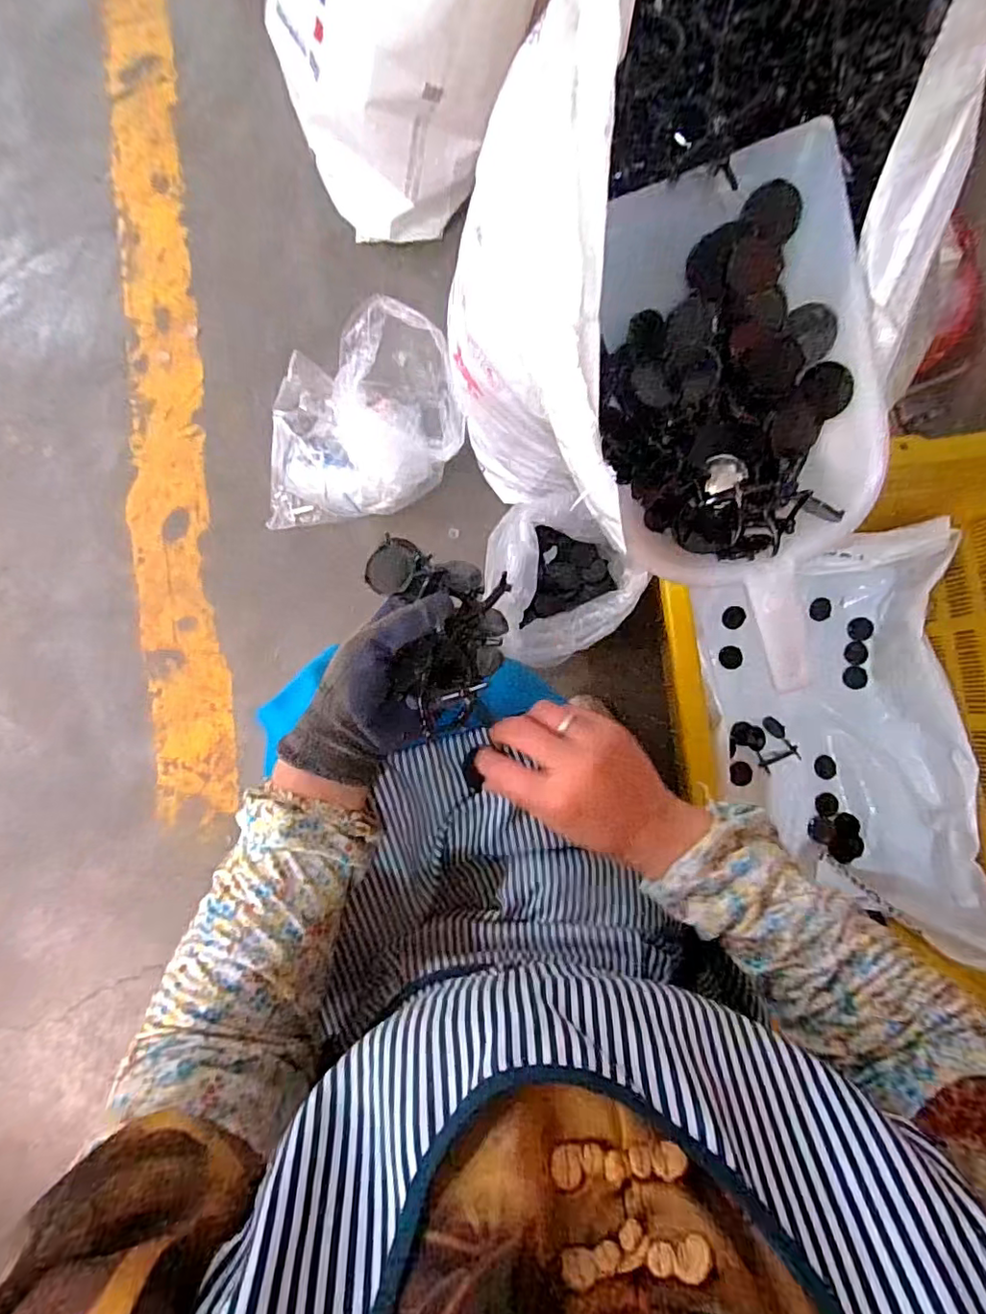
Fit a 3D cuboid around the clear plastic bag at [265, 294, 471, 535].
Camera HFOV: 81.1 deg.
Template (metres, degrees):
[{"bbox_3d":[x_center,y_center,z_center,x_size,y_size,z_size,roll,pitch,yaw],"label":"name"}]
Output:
[{"bbox_3d":[-0.225,-0.348,0.861,0.331,0.182,0.270,-21,84,1],"label":"clear plastic bag"}]

